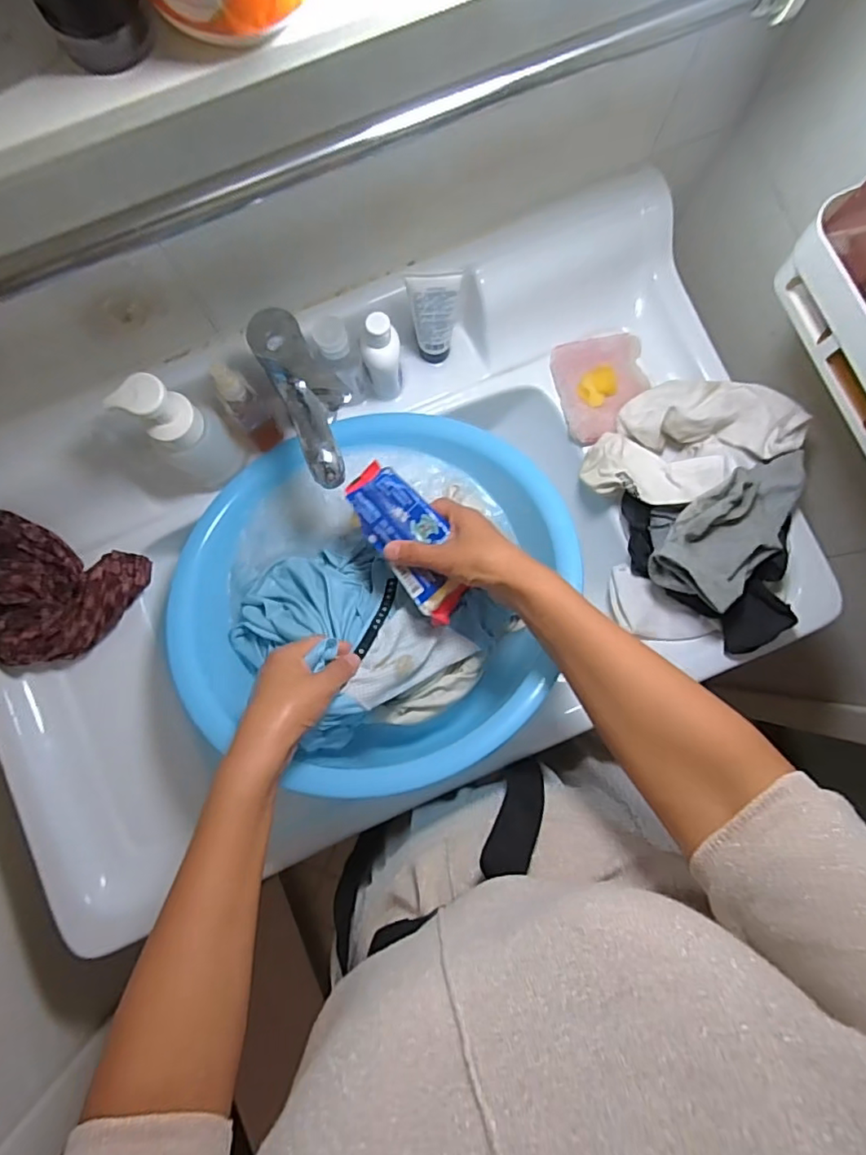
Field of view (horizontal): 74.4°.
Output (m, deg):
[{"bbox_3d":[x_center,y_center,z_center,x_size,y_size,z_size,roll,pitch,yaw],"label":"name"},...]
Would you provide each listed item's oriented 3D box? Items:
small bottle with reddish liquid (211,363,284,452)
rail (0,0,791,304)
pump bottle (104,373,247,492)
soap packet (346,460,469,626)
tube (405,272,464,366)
[{"bbox_3d":[-0.172,-0.158,0.535,0.033,0.115,0.031,-29,84,-4],"label":"small bottle with reddish liquid"},{"bbox_3d":[-0.109,-0.205,0.307,0.693,0.025,0.019,-24,84,-3],"label":"rail"},{"bbox_3d":[-0.221,-0.129,0.512,0.056,0.145,0.045,-41,85,-5],"label":"pump bottle"},{"bbox_3d":[-0.021,-0.032,0.503,0.061,0.019,0.150,-27,87,-3],"label":"soap packet"},{"bbox_3d":[0.001,-0.248,0.553,0.047,0.112,0.025,-1,83,-1],"label":"tube"}]

